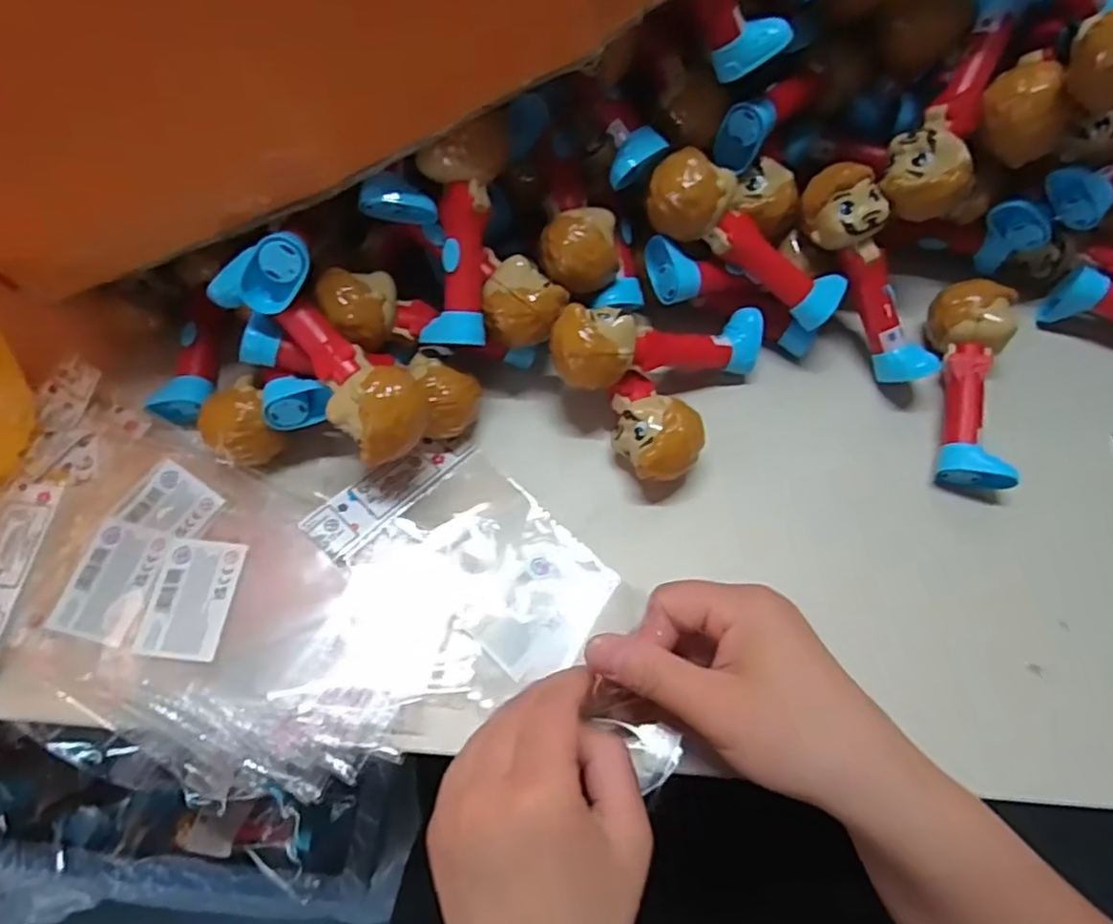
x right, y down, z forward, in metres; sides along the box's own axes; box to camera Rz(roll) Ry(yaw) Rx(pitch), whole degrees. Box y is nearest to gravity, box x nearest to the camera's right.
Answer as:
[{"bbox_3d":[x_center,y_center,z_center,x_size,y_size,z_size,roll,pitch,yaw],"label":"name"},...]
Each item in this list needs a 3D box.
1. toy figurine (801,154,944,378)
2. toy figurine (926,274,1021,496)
[{"bbox_3d":[0.177,-0.104,0.380,0.032,0.029,0.126,-30,103,-14],"label":"toy figurine"},{"bbox_3d":[0.238,-0.047,0.385,0.034,0.033,0.124,8,77,3],"label":"toy figurine"}]

